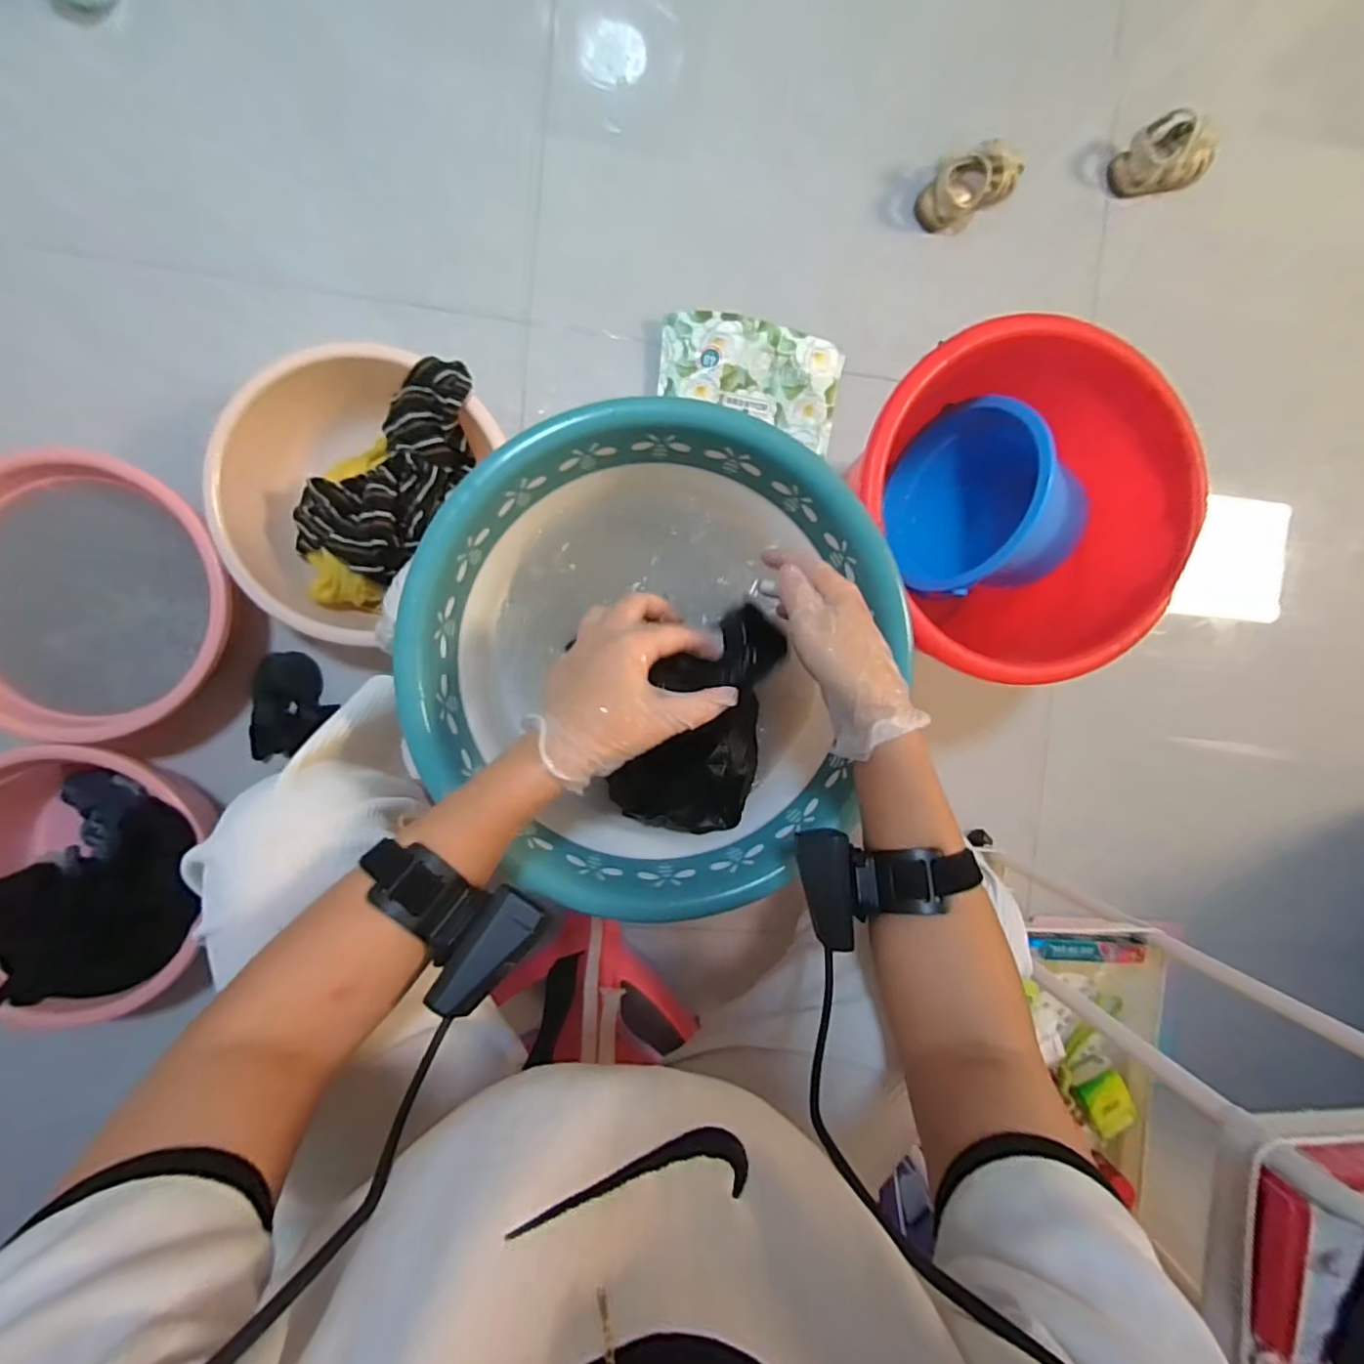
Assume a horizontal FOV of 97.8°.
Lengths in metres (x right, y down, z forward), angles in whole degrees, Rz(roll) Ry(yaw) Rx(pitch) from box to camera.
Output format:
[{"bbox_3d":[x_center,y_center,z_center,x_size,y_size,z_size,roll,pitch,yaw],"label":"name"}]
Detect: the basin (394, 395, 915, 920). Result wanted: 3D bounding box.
[{"bbox_3d":[-0.018,-0.019,0.488,0.350,0.129,0.346,0,93,-7],"label":"basin"}]

